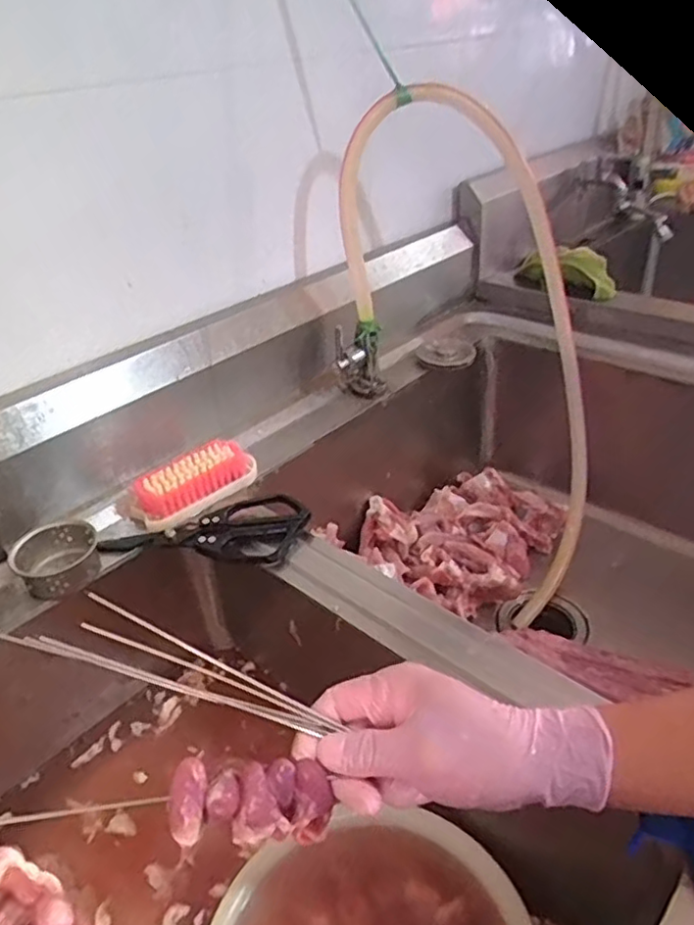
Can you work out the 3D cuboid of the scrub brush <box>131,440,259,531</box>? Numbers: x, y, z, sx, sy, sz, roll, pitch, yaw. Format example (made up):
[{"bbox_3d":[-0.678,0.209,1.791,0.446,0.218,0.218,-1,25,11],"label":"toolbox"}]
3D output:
[{"bbox_3d":[-0.163,0.019,0.688,0.057,0.037,0.131,19,41,32],"label":"scrub brush"}]

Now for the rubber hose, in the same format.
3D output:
[{"bbox_3d":[0.195,-0.173,0.886,0.313,0.613,0.376,10,37,22],"label":"rubber hose"}]

